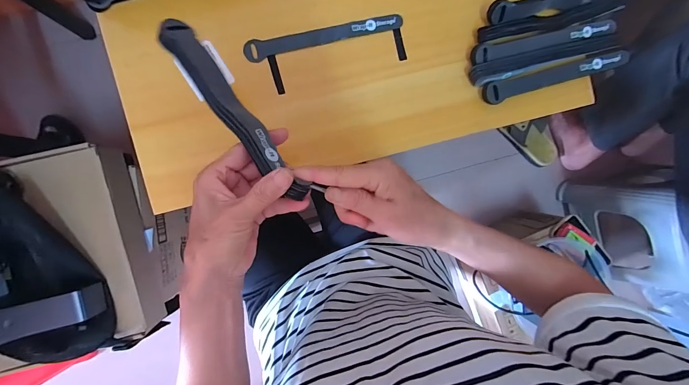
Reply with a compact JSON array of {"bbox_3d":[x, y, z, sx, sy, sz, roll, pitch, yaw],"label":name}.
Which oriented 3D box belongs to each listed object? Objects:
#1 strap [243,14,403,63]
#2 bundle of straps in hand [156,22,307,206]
[{"bbox_3d":[-0.025,-0.193,0.381,0.196,0.004,0.023,-13,97,-3],"label":"strap"},{"bbox_3d":[-0.096,-0.072,0.259,0.025,0.013,0.194,-38,82,-3],"label":"bundle of straps in hand"}]

